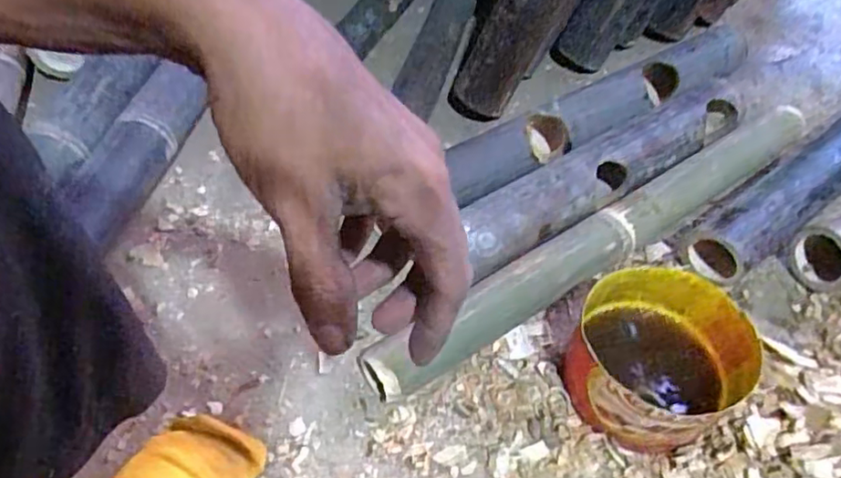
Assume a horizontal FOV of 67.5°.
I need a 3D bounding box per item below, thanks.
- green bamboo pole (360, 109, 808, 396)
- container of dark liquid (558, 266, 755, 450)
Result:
[{"bbox_3d":[0.212,0.001,0.695,0.613,0.058,0.067,-25,58,-20],"label":"green bamboo pole"},{"bbox_3d":[0.221,0.115,0.592,0.143,0.088,0.150,2,52,-2],"label":"container of dark liquid"}]

